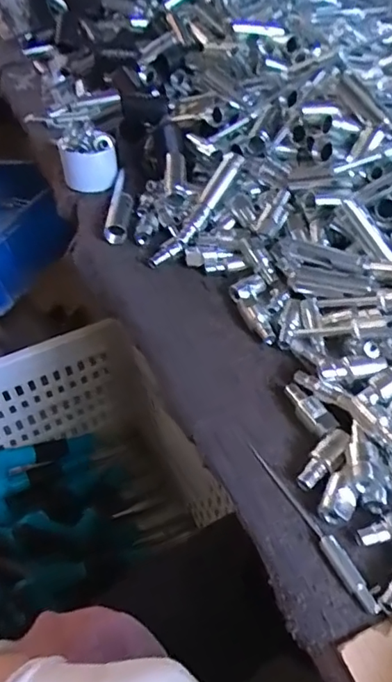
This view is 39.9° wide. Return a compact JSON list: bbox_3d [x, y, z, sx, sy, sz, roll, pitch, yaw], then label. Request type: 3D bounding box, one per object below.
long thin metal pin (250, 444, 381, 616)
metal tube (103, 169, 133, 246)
[{"bbox_3d":[0.079,0.124,0.373,0.011,0.015,0.134,-21,51,-18],"label":"long thin metal pin"},{"bbox_3d":[-0.085,-0.157,0.615,0.025,0.026,0.112,0,48,1],"label":"metal tube"}]

